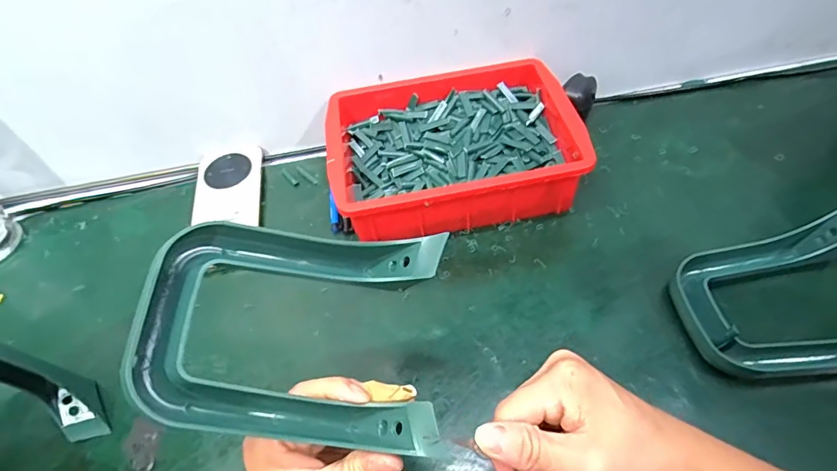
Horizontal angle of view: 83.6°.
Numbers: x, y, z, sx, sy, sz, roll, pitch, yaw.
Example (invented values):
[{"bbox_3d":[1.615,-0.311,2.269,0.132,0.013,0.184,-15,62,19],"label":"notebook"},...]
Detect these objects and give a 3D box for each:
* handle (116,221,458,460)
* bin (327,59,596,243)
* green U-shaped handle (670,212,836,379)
[{"bbox_3d":[-0.067,0.049,0.267,0.162,0.036,0.123,14,65,-10],"label":"handle"},{"bbox_3d":[0.035,-0.092,0.503,0.244,0.075,0.174,-9,53,-1],"label":"bin"},{"bbox_3d":[0.299,0.046,0.381,0.163,0.058,0.124,-5,53,2],"label":"green U-shaped handle"}]

